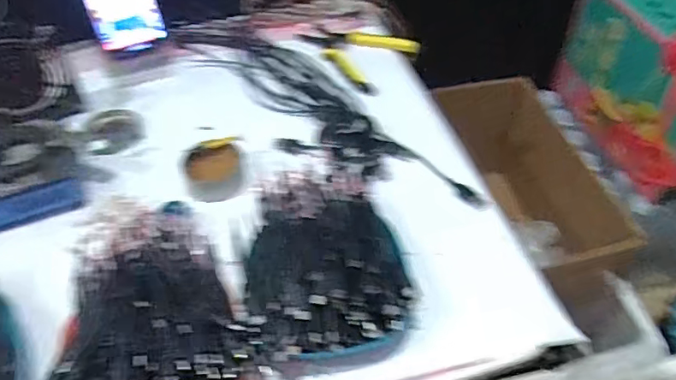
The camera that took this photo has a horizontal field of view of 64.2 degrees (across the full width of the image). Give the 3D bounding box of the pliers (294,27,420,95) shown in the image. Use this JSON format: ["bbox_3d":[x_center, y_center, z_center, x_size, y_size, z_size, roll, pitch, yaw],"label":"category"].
[{"bbox_3d":[0.019,-0.189,0.711,0.157,0.012,0.111,34,59,27],"label":"pliers"}]

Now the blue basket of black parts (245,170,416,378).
[{"bbox_3d":[-0.014,0.061,0.463,0.138,0.060,0.184,-8,50,-4],"label":"blue basket of black parts"}]

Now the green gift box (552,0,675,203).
[{"bbox_3d":[0.536,-0.192,0.907,0.146,0.245,0.337,-11,50,-6],"label":"green gift box"}]

